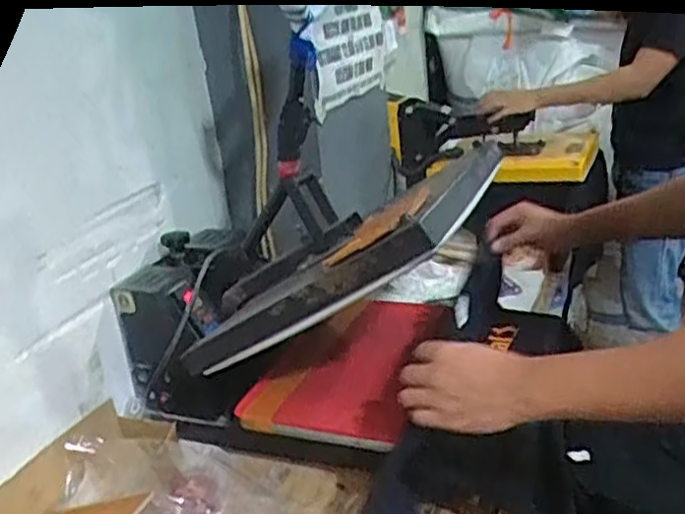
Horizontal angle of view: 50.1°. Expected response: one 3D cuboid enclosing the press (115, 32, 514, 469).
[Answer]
[{"bbox_3d":[-0.034,0.026,1.061,0.483,0.483,0.366,8,25,32],"label":"press"}]

